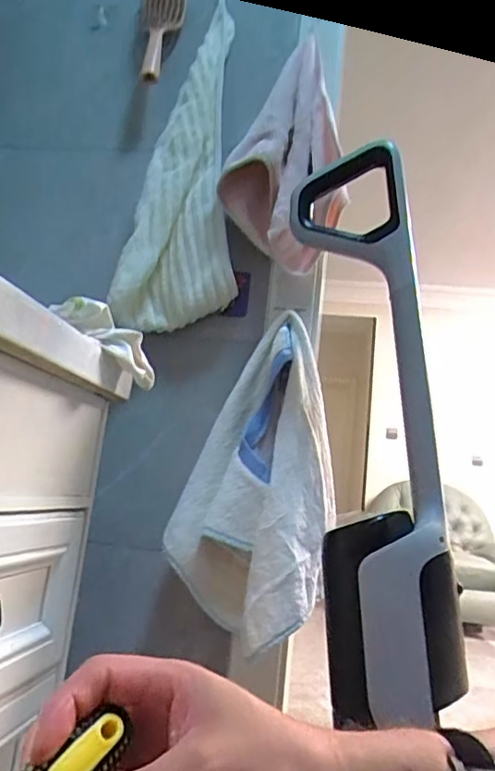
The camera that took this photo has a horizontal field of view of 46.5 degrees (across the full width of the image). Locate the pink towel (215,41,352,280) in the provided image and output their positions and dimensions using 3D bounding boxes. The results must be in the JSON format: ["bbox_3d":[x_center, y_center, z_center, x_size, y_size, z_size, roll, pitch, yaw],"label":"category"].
[{"bbox_3d":[0.058,-0.325,0.808,0.152,0.315,0.099,0,-14,31],"label":"pink towel"}]

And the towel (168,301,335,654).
[{"bbox_3d":[0.012,0.105,0.732,0.183,0.383,0.097,1,-13,25],"label":"towel"}]

